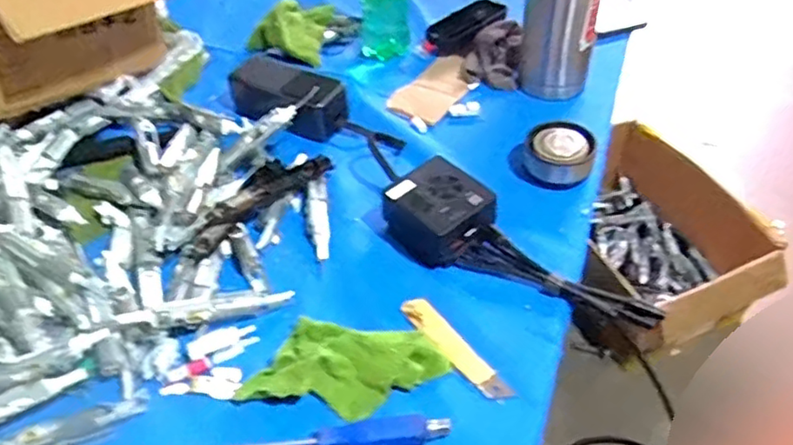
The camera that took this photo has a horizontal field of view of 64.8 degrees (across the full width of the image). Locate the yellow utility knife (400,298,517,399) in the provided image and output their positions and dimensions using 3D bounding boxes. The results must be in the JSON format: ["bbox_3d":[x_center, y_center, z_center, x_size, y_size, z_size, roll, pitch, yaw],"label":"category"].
[{"bbox_3d":[0.045,0.098,0.489,0.023,0.006,0.111,-29,53,-24],"label":"yellow utility knife"}]

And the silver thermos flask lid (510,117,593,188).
[{"bbox_3d":[0.155,-0.065,0.611,0.067,0.041,0.066,-1,47,1],"label":"silver thermos flask lid"}]

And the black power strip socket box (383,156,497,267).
[{"bbox_3d":[0.038,-0.008,0.556,0.075,0.048,0.077,-33,54,-26],"label":"black power strip socket box"}]

